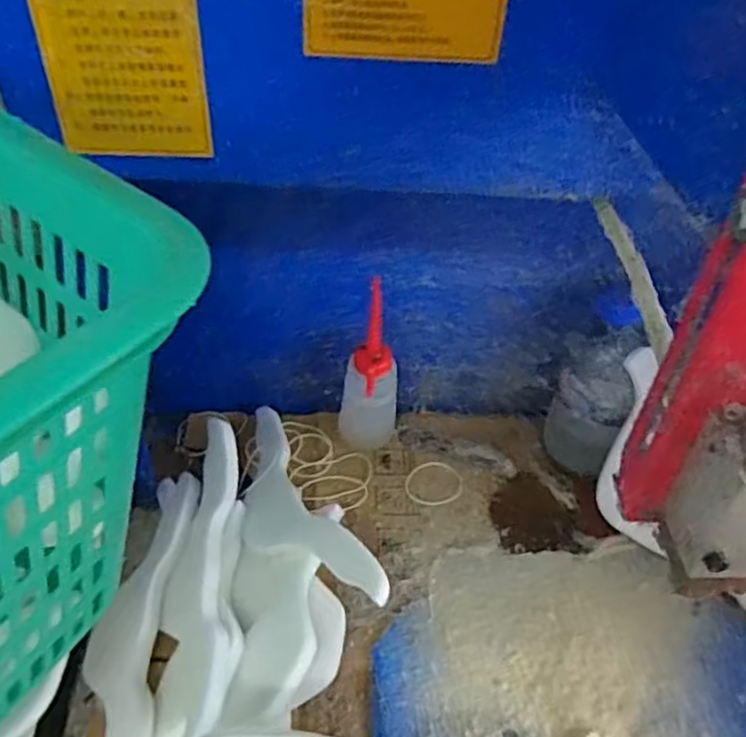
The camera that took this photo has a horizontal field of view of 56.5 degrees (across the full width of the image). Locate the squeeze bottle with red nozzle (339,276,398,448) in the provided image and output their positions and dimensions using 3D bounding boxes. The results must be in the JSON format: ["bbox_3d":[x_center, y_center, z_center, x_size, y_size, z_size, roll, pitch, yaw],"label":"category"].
[{"bbox_3d":[0.000,0.003,0.603,0.051,0.175,0.052,8,43,2],"label":"squeeze bottle with red nozzle"}]

